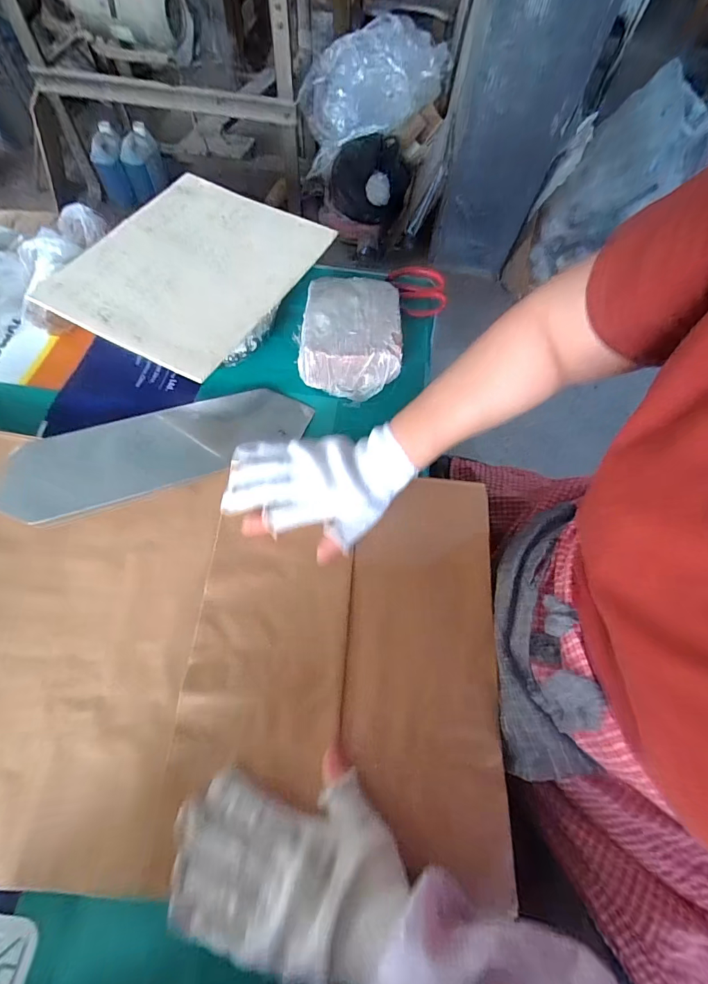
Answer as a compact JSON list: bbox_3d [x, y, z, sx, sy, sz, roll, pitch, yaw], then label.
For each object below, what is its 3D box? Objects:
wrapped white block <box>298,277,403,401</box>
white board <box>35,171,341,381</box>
[{"bbox_3d":[0.000,-0.198,0.517,0.120,0.058,0.155,7,63,-1],"label":"wrapped white block"},{"bbox_3d":[-0.188,-0.270,0.491,0.233,0.016,0.274,27,65,12],"label":"white board"}]

